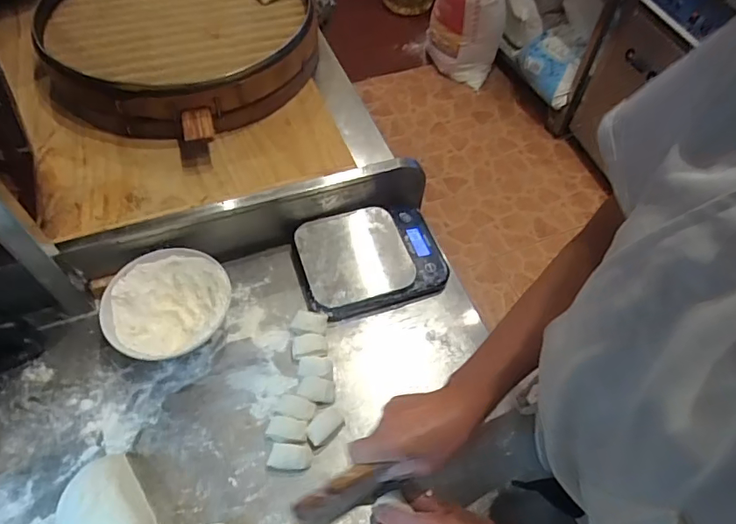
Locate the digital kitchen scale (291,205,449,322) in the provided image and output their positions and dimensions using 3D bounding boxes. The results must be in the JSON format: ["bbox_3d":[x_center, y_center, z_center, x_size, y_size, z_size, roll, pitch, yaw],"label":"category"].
[{"bbox_3d":[0.001,-0.011,0.727,0.206,0.032,0.164,-14,60,-12],"label":"digital kitchen scale"}]

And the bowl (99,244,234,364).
[{"bbox_3d":[-0.255,0.061,0.654,0.156,0.062,0.145,-32,65,-21],"label":"bowl"}]

